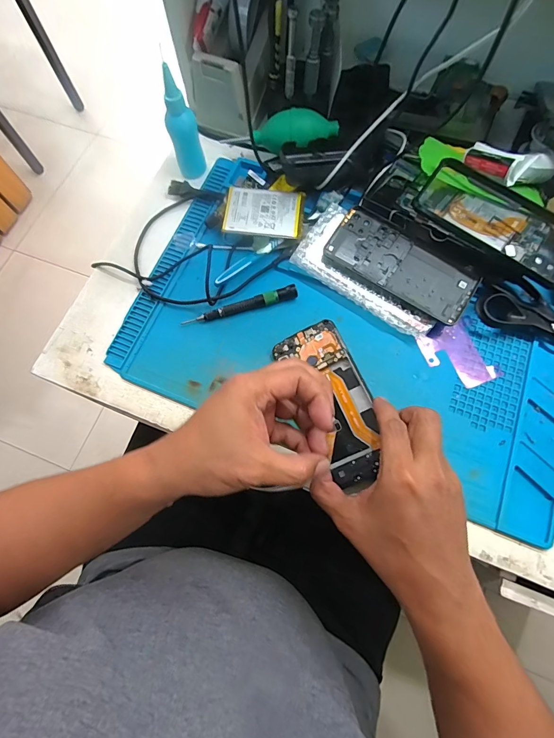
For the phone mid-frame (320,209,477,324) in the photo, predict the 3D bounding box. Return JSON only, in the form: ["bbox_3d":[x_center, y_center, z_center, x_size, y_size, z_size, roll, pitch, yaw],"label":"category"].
[{"bbox_3d":[0.137,-0.115,0.398,0.161,0.013,0.074,29,75,10],"label":"phone mid-frame"}]

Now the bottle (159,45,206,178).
[{"bbox_3d":[-0.112,-0.286,0.420,0.034,0.121,0.037,-12,72,-2],"label":"bottle"}]

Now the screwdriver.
[{"bbox_3d":[-0.040,-0.069,0.401,0.130,0.012,0.013,-17,73,-4],"label":"screwdriver"}]

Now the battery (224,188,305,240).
[{"bbox_3d":[-0.014,-0.182,0.419,0.090,0.005,0.063,7,74,0],"label":"battery"}]

